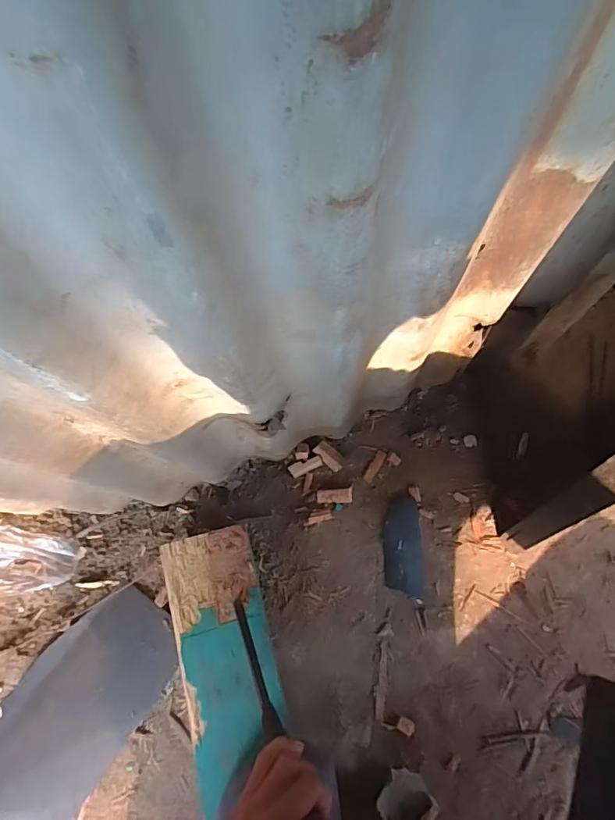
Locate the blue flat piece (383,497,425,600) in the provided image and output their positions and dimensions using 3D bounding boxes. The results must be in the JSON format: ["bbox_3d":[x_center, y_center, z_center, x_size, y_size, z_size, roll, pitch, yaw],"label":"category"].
[{"bbox_3d":[0.114,0.162,0.572,0.046,0.010,0.111,0,73,-2],"label":"blue flat piece"}]

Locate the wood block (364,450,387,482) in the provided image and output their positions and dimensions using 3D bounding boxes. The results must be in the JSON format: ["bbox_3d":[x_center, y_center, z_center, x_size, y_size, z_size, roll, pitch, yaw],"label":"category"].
[{"bbox_3d":[0.084,0.069,0.595,0.012,0.004,0.042,29,74,7],"label":"wood block"}]

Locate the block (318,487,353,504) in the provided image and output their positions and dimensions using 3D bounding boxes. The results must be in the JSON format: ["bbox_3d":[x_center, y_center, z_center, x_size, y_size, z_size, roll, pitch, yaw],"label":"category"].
[{"bbox_3d":[0.034,0.105,0.588,0.043,0.010,0.018,-5,73,-3],"label":"block"}]

